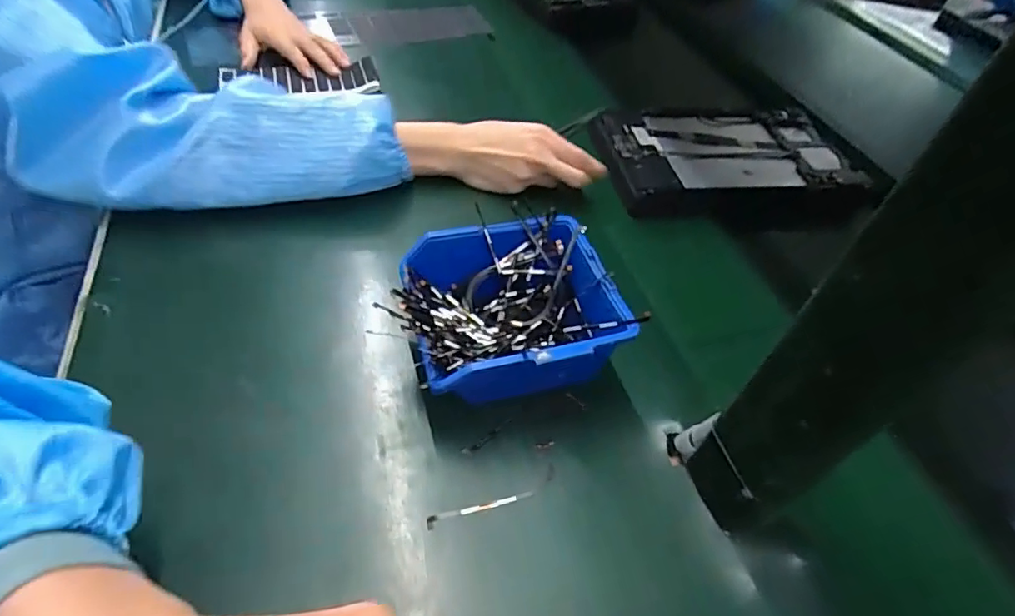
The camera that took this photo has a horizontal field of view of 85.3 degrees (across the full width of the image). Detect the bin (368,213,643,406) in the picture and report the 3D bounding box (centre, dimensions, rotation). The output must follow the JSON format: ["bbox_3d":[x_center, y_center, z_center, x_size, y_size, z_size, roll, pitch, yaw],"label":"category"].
[{"bbox_3d":[-0.002,0.007,0.356,0.132,0.064,0.112,-9,49,-16],"label":"bin"}]

